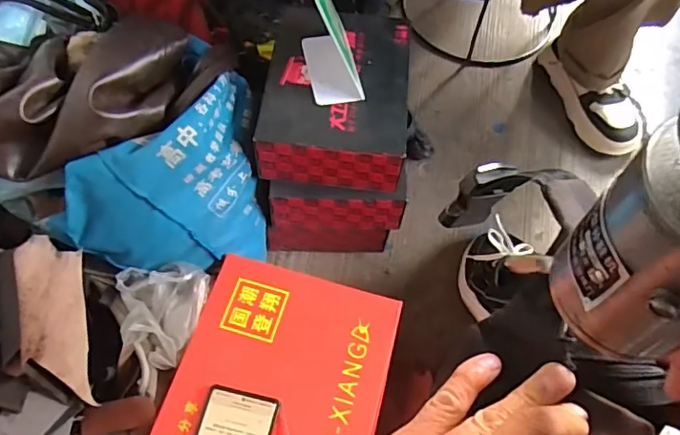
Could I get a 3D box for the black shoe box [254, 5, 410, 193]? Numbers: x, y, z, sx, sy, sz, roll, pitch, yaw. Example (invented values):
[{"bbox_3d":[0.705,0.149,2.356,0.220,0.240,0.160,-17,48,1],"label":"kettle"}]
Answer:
[{"bbox_3d":[-0.004,-0.146,0.656,0.166,0.080,0.206,6,61,1],"label":"black shoe box"}]

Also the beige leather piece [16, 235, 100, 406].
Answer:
[{"bbox_3d":[-0.282,0.105,0.540,0.010,0.069,0.170,-4,93,30],"label":"beige leather piece"}]

